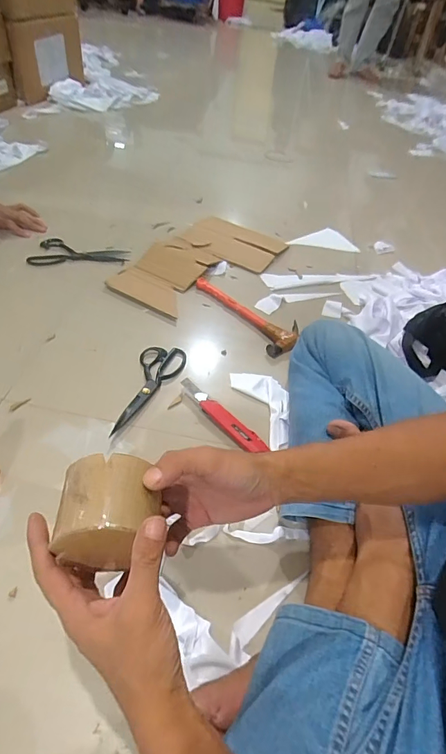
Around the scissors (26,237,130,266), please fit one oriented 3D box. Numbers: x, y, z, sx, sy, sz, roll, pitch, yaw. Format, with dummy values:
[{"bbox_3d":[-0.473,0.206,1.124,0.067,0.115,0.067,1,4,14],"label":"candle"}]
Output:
[{"bbox_3d":[-0.335,-0.286,0.974,0.215,0.010,0.104,8,46,1],"label":"scissors"}]

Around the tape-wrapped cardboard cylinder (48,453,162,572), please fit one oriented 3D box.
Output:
[{"bbox_3d":[-0.094,0.115,0.348,0.072,0.074,0.073,3,46,-4],"label":"tape-wrapped cardboard cylinder"}]

